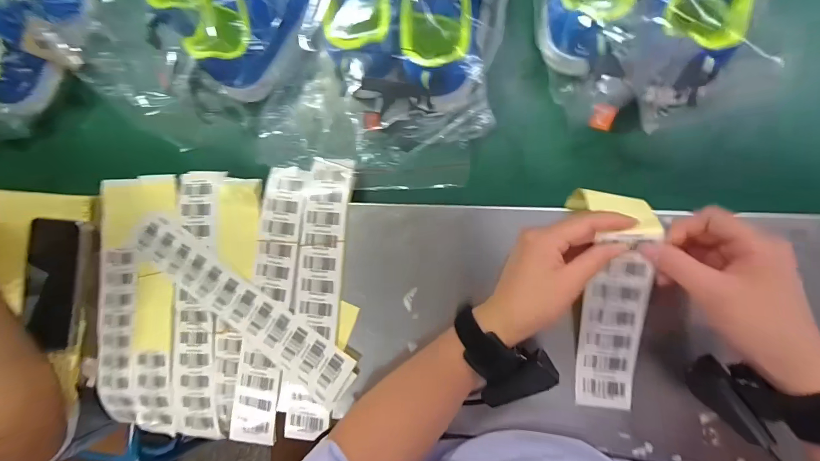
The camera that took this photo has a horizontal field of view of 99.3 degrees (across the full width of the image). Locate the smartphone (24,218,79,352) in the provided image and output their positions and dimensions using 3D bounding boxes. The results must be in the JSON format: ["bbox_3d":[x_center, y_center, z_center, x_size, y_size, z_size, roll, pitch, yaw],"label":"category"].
[{"bbox_3d":[-0.489,0.076,0.477,0.013,0.073,0.180,5,91,-3],"label":"smartphone"}]

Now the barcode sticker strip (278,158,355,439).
[{"bbox_3d":[-0.107,0.073,0.394,0.060,0.010,0.311,5,89,9],"label":"barcode sticker strip"}]

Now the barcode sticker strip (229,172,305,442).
[{"bbox_3d":[-0.161,0.087,0.402,0.053,0.005,0.319,8,89,9],"label":"barcode sticker strip"}]

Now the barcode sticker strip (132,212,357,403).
[{"bbox_3d":[-0.202,0.080,0.408,0.314,0.010,0.056,34,89,8],"label":"barcode sticker strip"}]

